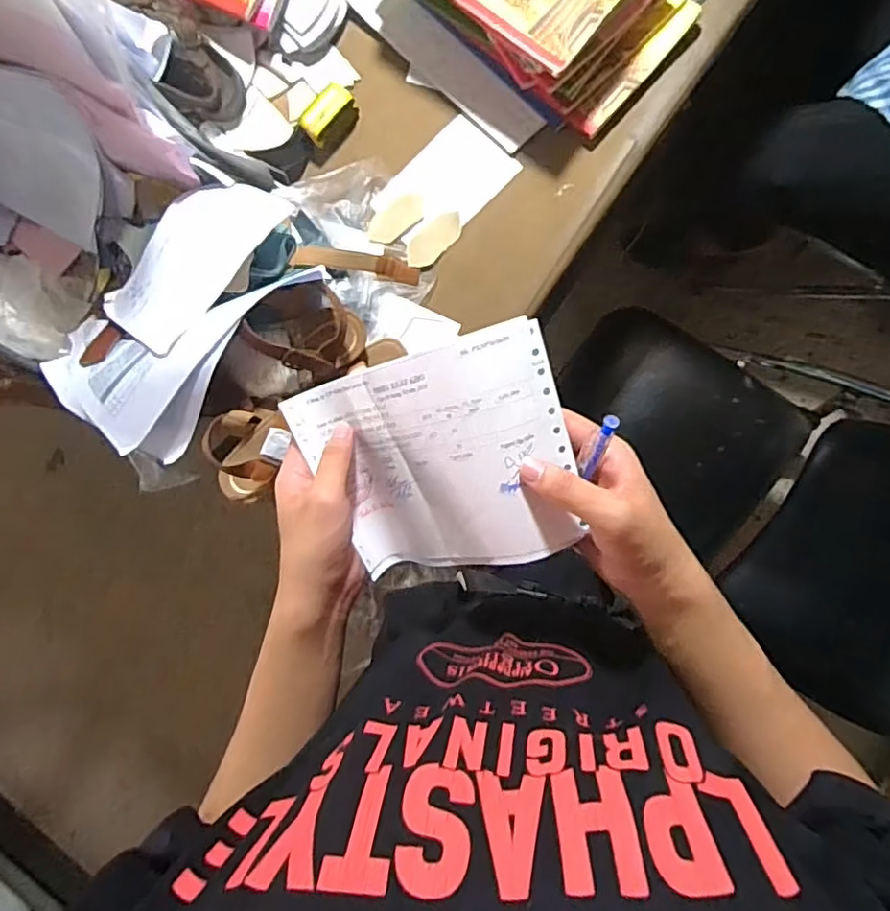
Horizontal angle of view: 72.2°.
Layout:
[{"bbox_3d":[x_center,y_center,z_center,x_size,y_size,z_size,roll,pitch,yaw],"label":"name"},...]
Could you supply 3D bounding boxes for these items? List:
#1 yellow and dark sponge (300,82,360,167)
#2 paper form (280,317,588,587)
[{"bbox_3d":[-0.137,-0.395,0.724,0.078,0.039,0.044,-37,84,7],"label":"yellow and dark sponge"},{"bbox_3d":[-0.009,0.005,0.420,0.187,0.046,0.147,-12,102,37],"label":"paper form"}]

